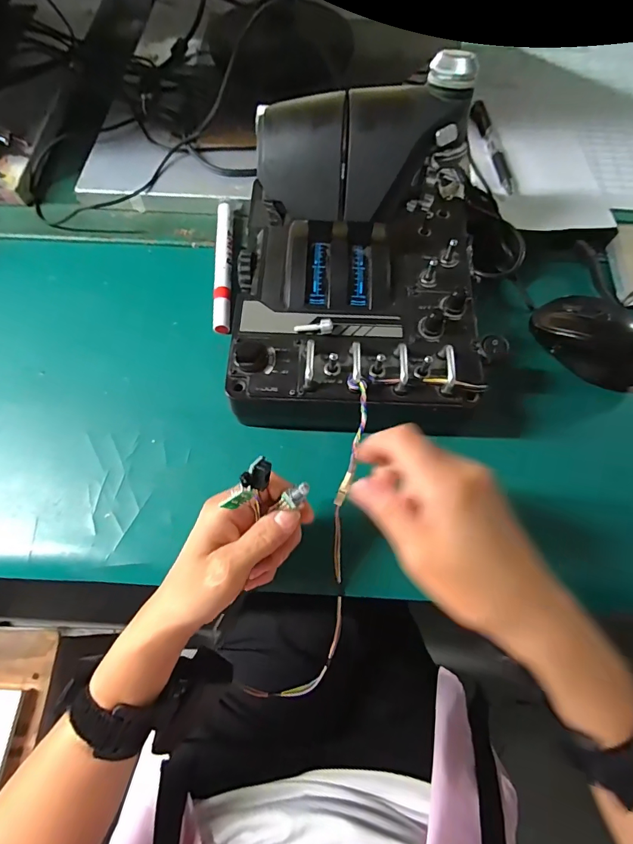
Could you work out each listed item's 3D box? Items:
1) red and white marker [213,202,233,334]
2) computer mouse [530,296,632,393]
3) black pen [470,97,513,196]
[{"bbox_3d":[-0.085,-0.144,0.383,0.015,0.012,0.145,-3,67,-1],"label":"red and white marker"},{"bbox_3d":[0.234,-0.067,0.336,0.110,0.031,0.059,40,73,16],"label":"computer mouse"},{"bbox_3d":[0.175,-0.280,0.415,0.013,0.011,0.138,-5,67,-1],"label":"black pen"}]

